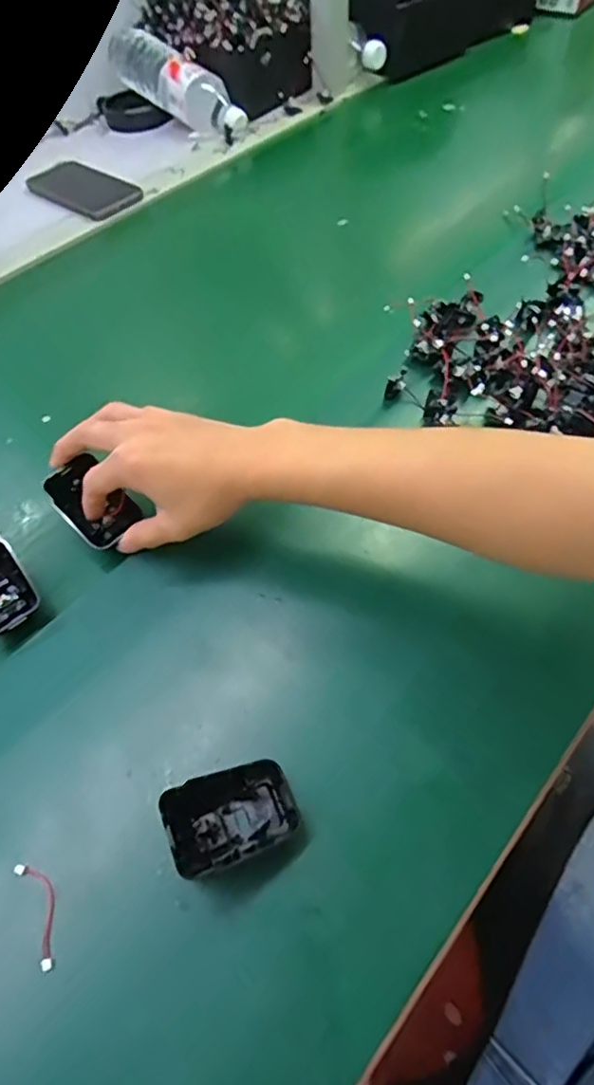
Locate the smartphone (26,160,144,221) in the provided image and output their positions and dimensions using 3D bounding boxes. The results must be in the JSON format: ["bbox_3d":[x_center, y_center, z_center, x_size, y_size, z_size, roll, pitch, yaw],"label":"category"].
[{"bbox_3d":[-0.273,-0.446,0.750,0.152,0.015,0.079,36,70,25],"label":"smartphone"}]

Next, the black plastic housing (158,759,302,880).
[{"bbox_3d":[-0.033,0.141,0.310,0.062,0.040,0.042,-24,57,-13],"label":"black plastic housing"}]

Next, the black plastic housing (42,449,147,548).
[{"bbox_3d":[-0.148,-0.027,0.433,0.068,0.022,0.043,41,54,11],"label":"black plastic housing"}]

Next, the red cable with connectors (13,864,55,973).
[{"bbox_3d":[-0.131,0.189,0.305,0.014,0.006,0.052,-27,57,-13],"label":"red cable with connectors"}]

